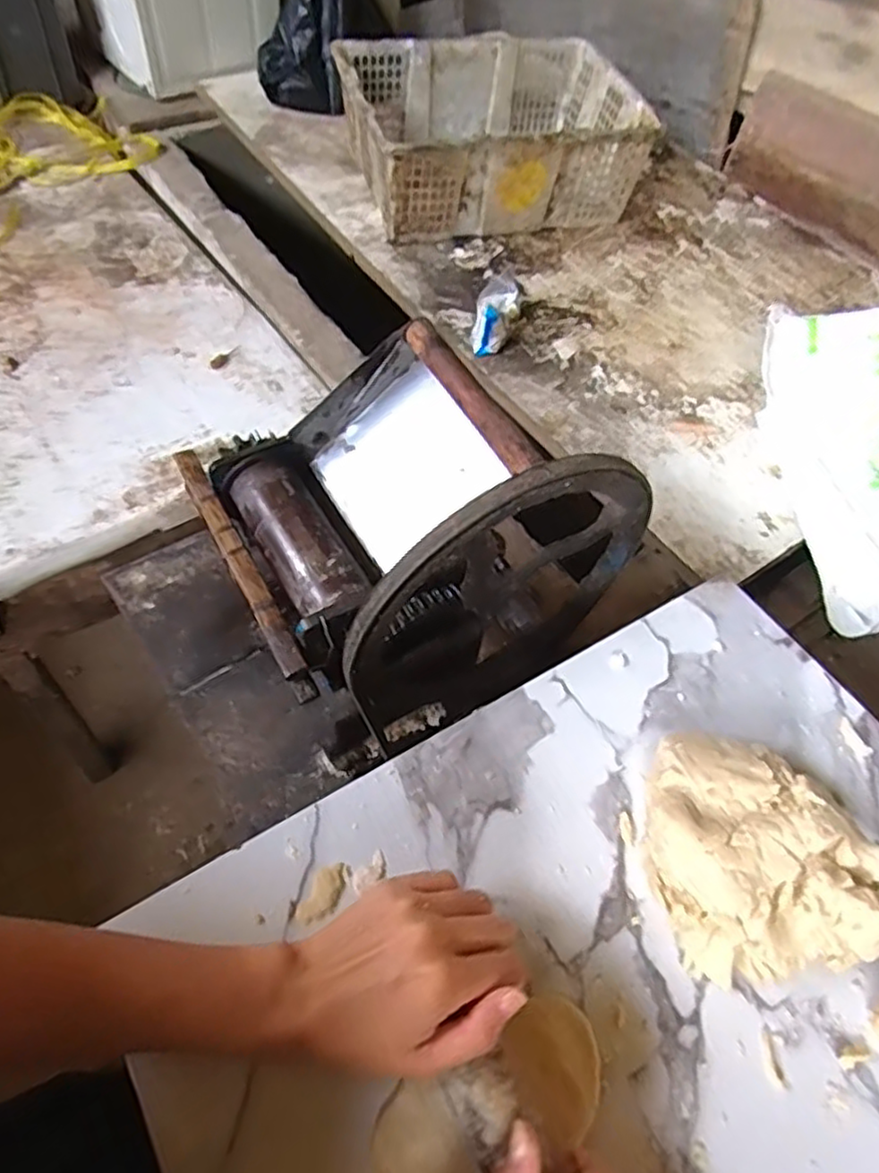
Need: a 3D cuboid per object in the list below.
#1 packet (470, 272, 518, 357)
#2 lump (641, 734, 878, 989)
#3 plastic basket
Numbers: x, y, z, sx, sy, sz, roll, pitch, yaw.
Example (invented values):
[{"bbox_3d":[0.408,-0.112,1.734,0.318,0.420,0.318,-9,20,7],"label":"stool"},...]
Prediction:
[{"bbox_3d":[0.078,-0.397,1.014,0.056,0.055,0.115,19,87,9],"label":"packet"},{"bbox_3d":[0.170,0.145,0.393,0.102,0.076,0.134,-6,54,-9],"label":"lump"},{"bbox_3d":[0.086,-0.776,1.227,0.477,0.182,0.338,-12,59,-14],"label":"plastic basket"}]

